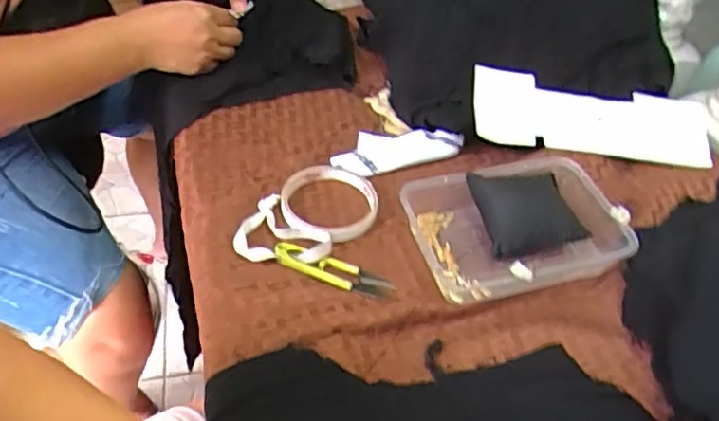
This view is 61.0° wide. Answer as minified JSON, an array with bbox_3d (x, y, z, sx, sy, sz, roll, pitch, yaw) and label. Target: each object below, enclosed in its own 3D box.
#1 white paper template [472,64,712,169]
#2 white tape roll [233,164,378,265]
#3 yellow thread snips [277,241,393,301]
[{"bbox_3d":[0.236,-0.092,0.618,0.251,0.011,0.075,6,76,-7],"label":"white paper template"},{"bbox_3d":[-0.041,0.003,0.528,0.086,0.013,0.138,30,50,21],"label":"white tape roll"},{"bbox_3d":[-0.022,0.048,0.493,0.097,0.007,0.023,18,47,11],"label":"yellow thread snips"}]

